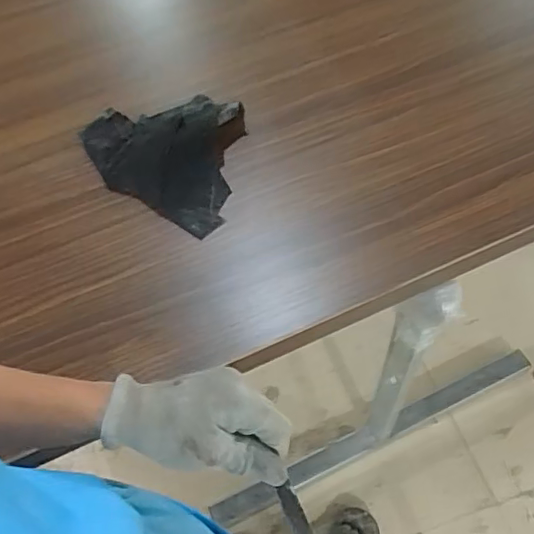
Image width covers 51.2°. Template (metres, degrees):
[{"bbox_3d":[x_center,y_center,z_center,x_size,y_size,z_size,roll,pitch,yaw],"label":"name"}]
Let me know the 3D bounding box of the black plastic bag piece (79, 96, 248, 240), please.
[{"bbox_3d":[-0.113,-0.143,0.645,0.206,0.039,0.154,28,66,19],"label":"black plastic bag piece"}]

